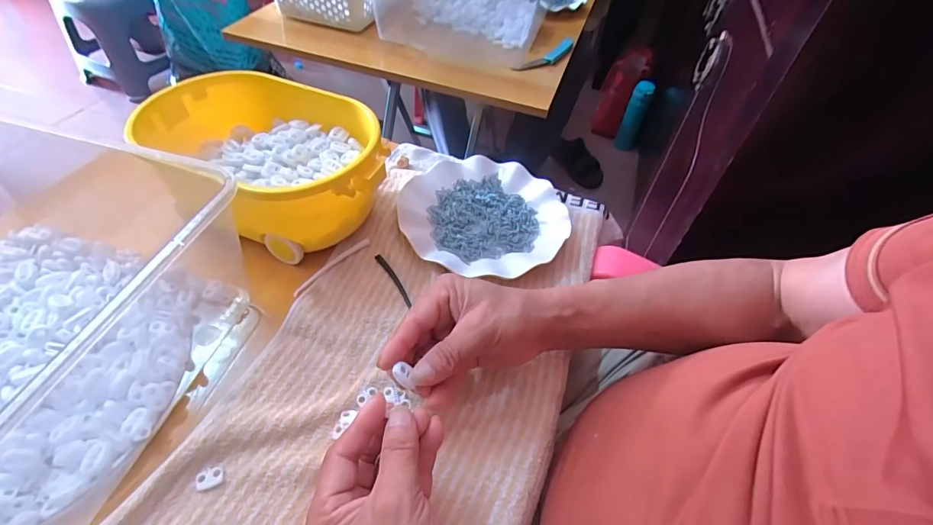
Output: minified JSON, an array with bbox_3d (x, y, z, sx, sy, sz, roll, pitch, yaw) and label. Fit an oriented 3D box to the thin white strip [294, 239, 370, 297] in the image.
[{"bbox_3d":[-0.136,0.002,0.443,0.010,0.004,0.093,36,58,24],"label":"thin white strip"}]

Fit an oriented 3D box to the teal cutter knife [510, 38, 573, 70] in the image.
[{"bbox_3d":[0.146,-0.377,0.799,0.030,0.019,0.161,37,56,24],"label":"teal cutter knife"}]

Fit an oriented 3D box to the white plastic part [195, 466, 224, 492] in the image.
[{"bbox_3d":[-0.185,0.155,0.314,0.019,0.004,0.014,-19,54,-17],"label":"white plastic part"}]

